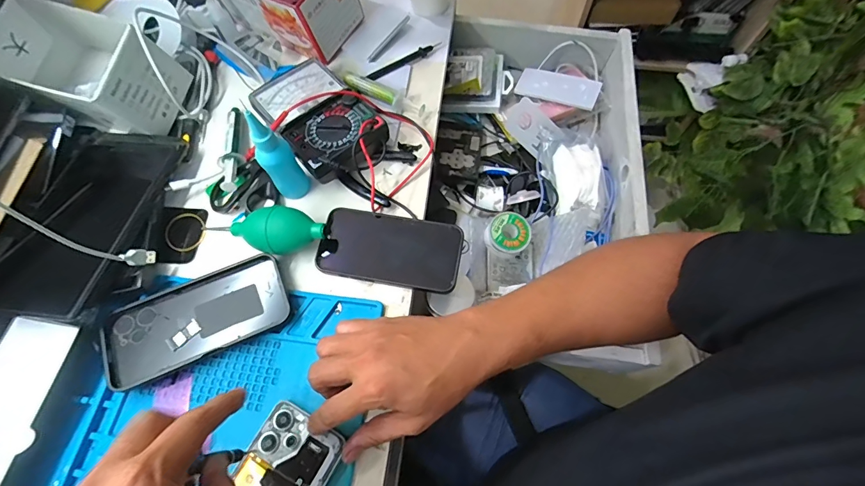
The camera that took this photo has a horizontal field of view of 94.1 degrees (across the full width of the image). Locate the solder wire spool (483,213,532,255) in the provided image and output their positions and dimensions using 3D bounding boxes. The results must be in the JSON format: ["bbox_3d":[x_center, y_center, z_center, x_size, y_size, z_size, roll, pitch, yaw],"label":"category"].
[{"bbox_3d":[0.097,-0.010,0.517,0.054,0.036,0.047,29,71,14],"label":"solder wire spool"}]

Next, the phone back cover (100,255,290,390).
[{"bbox_3d":[-0.230,0.074,0.398,0.171,0.015,0.079,-23,68,-8],"label":"phone back cover"}]

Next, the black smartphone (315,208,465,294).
[{"bbox_3d":[-0.045,0.005,0.427,0.148,0.013,0.073,11,67,7],"label":"black smartphone"}]

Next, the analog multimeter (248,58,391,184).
[{"bbox_3d":[-0.130,-0.144,0.475,0.101,0.048,0.175,-39,71,-14],"label":"analog multimeter"}]

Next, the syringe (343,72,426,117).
[{"bbox_3d":[-0.060,-0.188,0.508,0.111,0.027,0.029,19,69,10],"label":"syringe"}]

